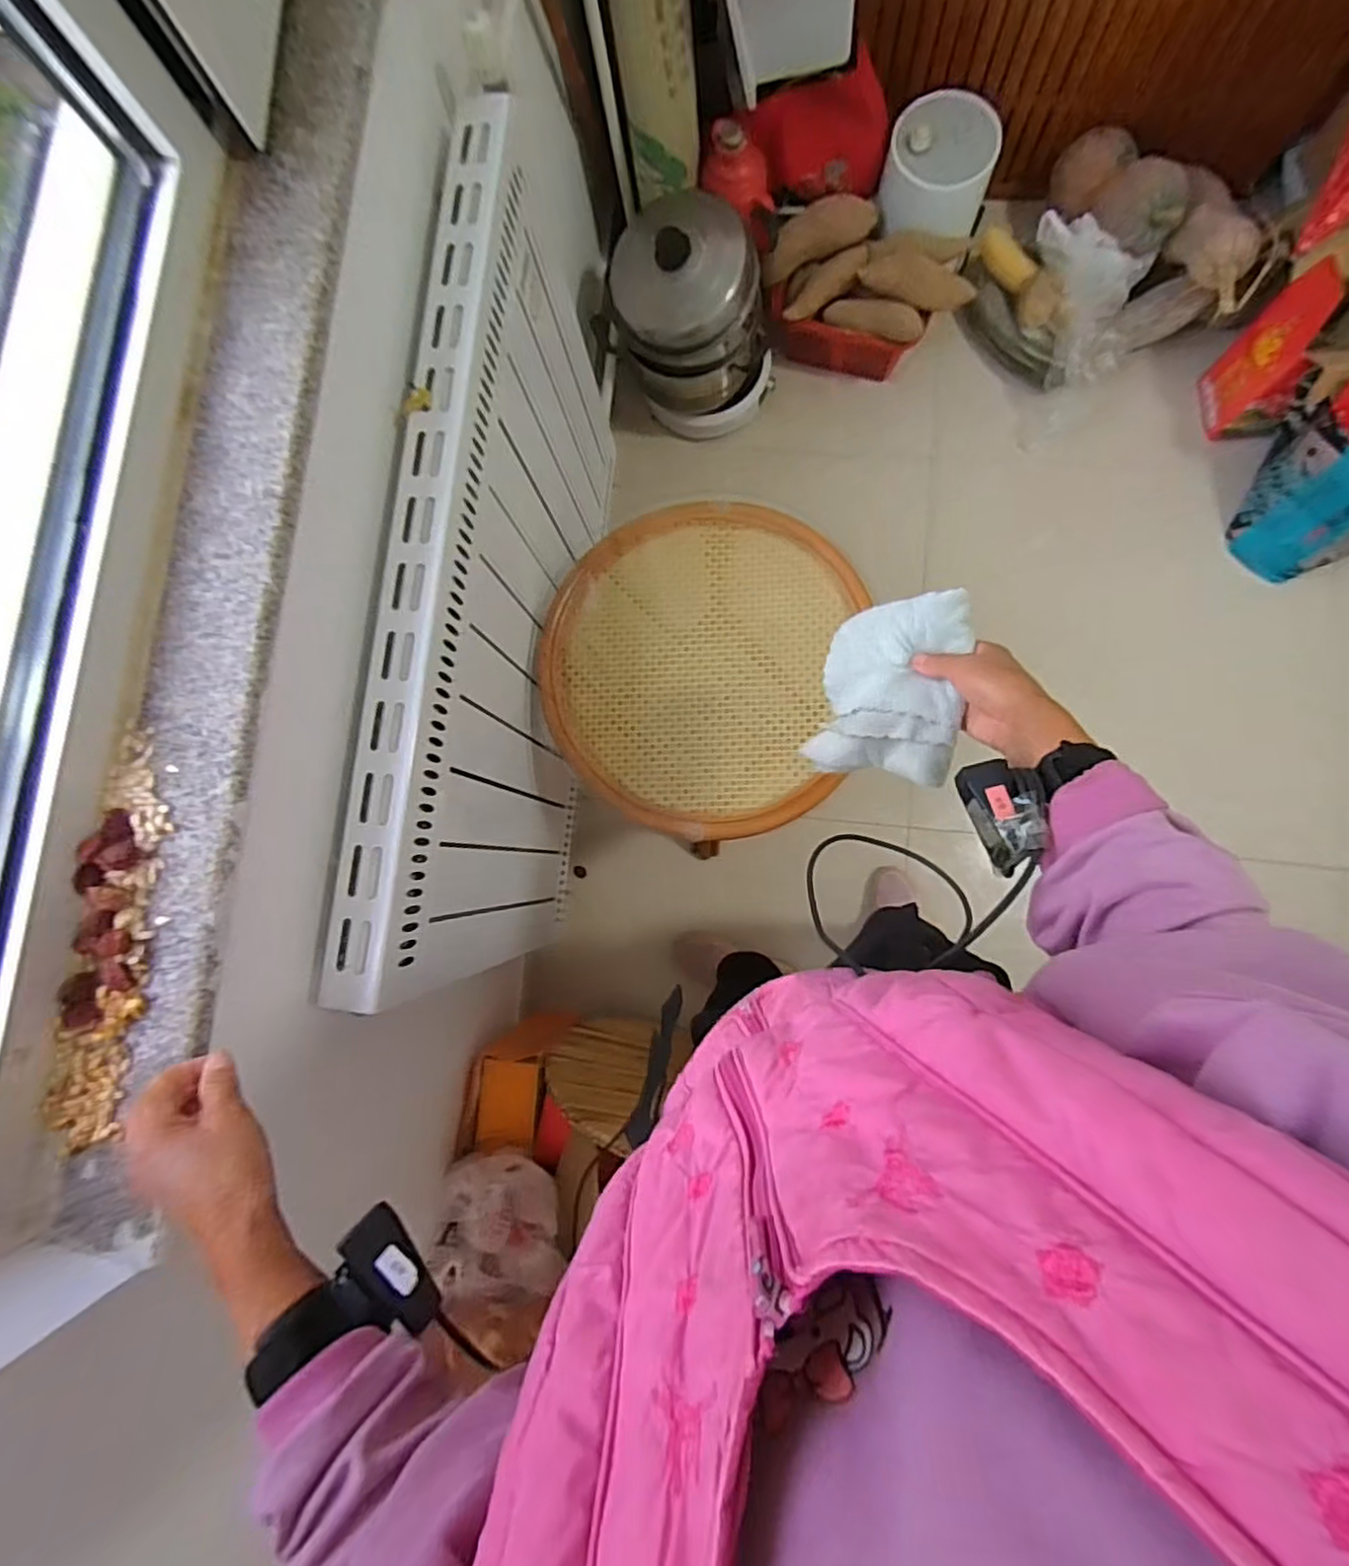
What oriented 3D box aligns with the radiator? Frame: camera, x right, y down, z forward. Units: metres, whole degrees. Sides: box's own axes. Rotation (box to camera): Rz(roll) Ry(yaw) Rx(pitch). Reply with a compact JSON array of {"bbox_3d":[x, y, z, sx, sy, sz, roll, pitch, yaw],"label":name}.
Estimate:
[{"bbox_3d":[-0.219,-0.224,0.942,0.082,0.552,0.929,7,84,6],"label":"radiator"}]

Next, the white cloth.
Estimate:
[{"bbox_3d":[0.183,-0.083,0.590,0.133,0.027,0.153,9,92,46],"label":"white cloth"}]

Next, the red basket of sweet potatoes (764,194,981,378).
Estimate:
[{"bbox_3d":[0.376,-0.976,1.330,0.388,0.170,0.221,15,85,6],"label":"red basket of sweet potatoes"}]

